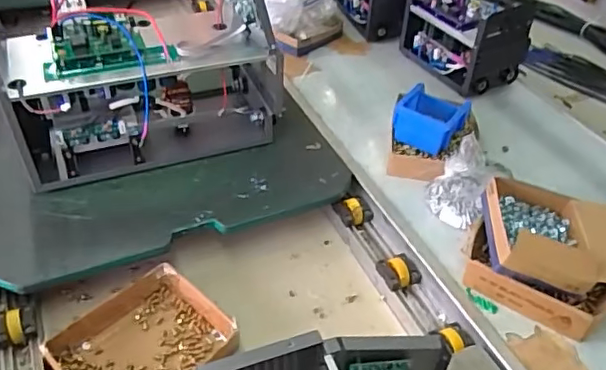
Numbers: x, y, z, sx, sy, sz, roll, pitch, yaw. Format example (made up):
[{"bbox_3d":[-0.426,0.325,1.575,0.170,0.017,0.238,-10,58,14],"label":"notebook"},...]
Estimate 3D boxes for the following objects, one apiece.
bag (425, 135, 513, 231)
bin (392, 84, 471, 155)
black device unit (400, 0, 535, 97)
[{"bbox_3d":[0.284,-0.019,0.953,0.109,0.106,0.161,28,47,25],"label":"bag"},{"bbox_3d":[0.239,-0.126,1.037,0.115,0.063,0.130,24,46,22],"label":"bin"},{"bbox_3d":[0.345,-0.357,1.262,0.148,0.194,0.301,-22,47,-25],"label":"black device unit"}]

